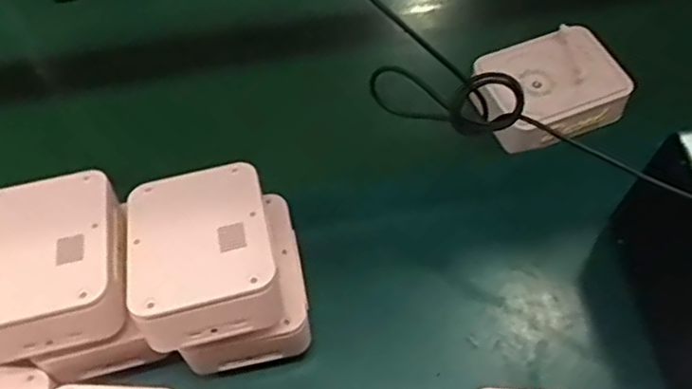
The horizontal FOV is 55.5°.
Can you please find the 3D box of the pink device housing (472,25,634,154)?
[{"bbox_3d":[0.194,-0.101,0.634,0.129,0.049,0.099,-18,58,-8],"label":"pink device housing"}]

